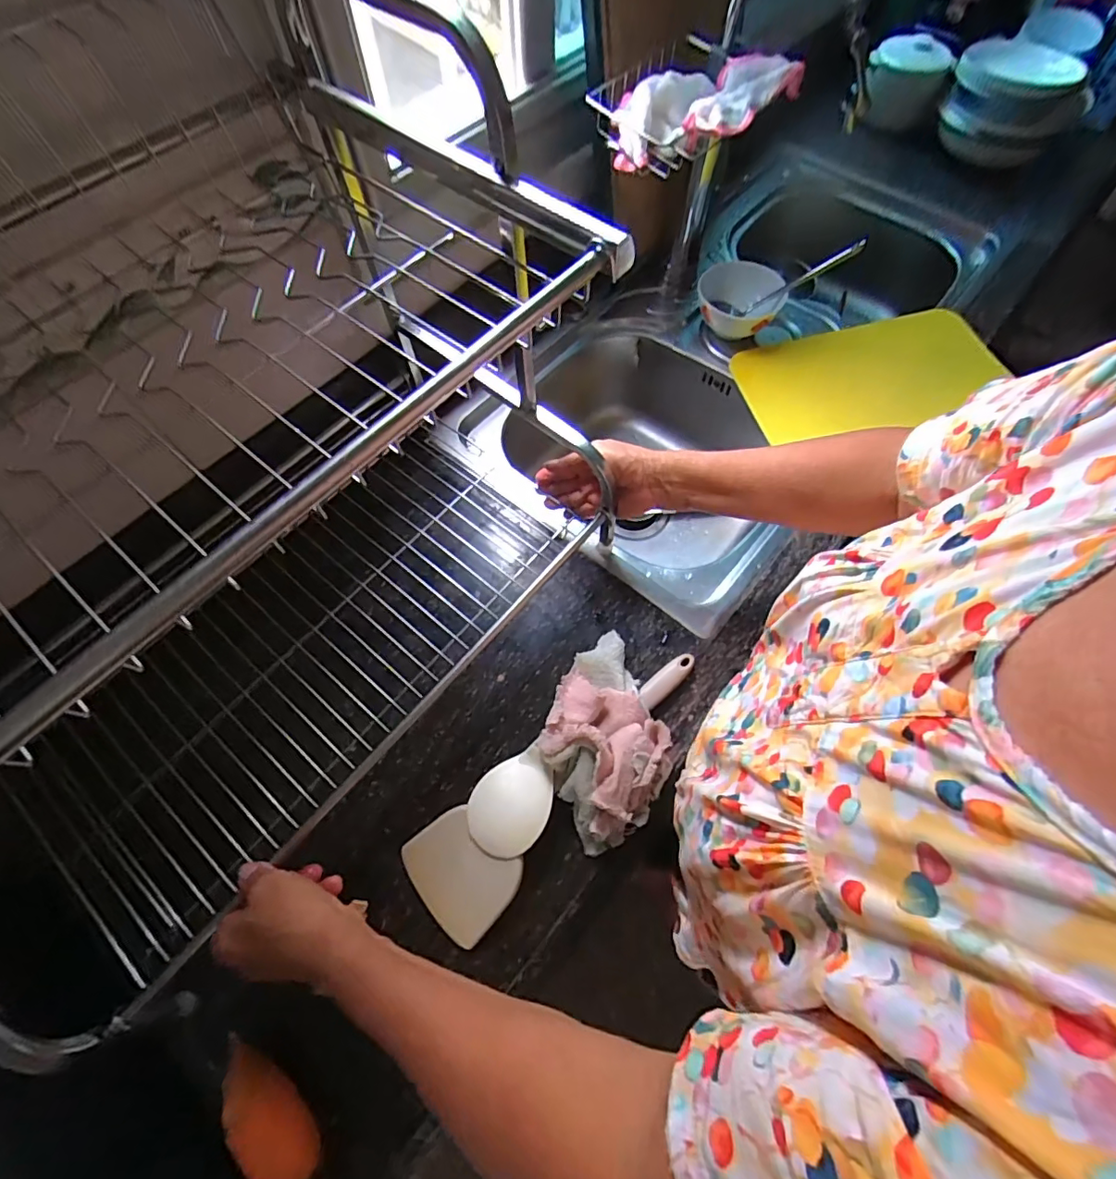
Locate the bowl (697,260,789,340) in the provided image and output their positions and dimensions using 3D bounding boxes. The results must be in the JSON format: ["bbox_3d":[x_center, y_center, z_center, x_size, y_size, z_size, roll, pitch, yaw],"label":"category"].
[{"bbox_3d":[0.251,-0.400,0.733,0.108,0.058,0.114,0,63,0],"label":"bowl"}]

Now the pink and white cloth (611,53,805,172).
[{"bbox_3d":[0.154,-0.498,0.546,0.206,0.044,0.111,-20,64,2],"label":"pink and white cloth"}]

